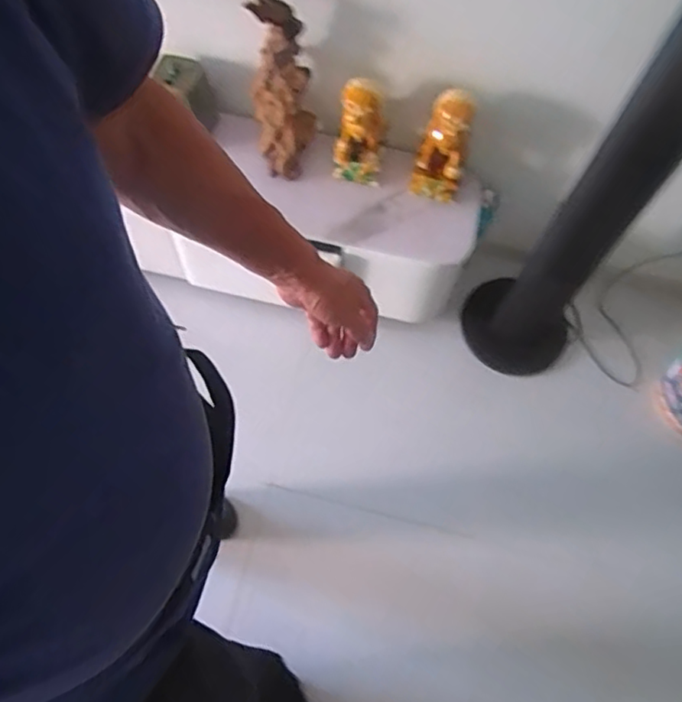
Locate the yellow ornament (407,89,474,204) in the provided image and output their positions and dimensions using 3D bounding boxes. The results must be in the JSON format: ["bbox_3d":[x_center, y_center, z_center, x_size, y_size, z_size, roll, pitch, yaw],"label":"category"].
[{"bbox_3d":[0.223,-0.457,1.351,0.102,0.294,0.103,9,65,2],"label":"yellow ornament"}]

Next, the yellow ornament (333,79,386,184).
[{"bbox_3d":[0.041,-0.486,1.341,0.106,0.264,0.086,5,65,0],"label":"yellow ornament"}]

